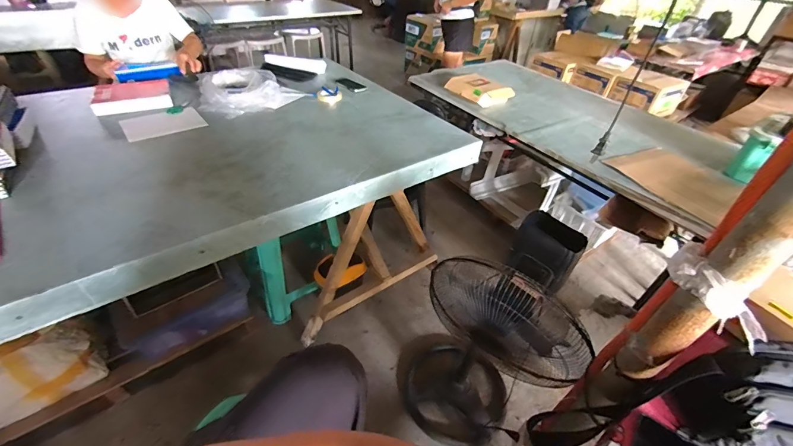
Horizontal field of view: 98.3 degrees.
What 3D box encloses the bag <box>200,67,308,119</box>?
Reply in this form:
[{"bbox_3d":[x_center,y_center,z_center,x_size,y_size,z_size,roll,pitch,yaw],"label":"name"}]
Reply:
[{"bbox_3d":[-0.614,-0.574,1.445,0.400,0.093,0.388,-14,43,-20],"label":"bag"}]

